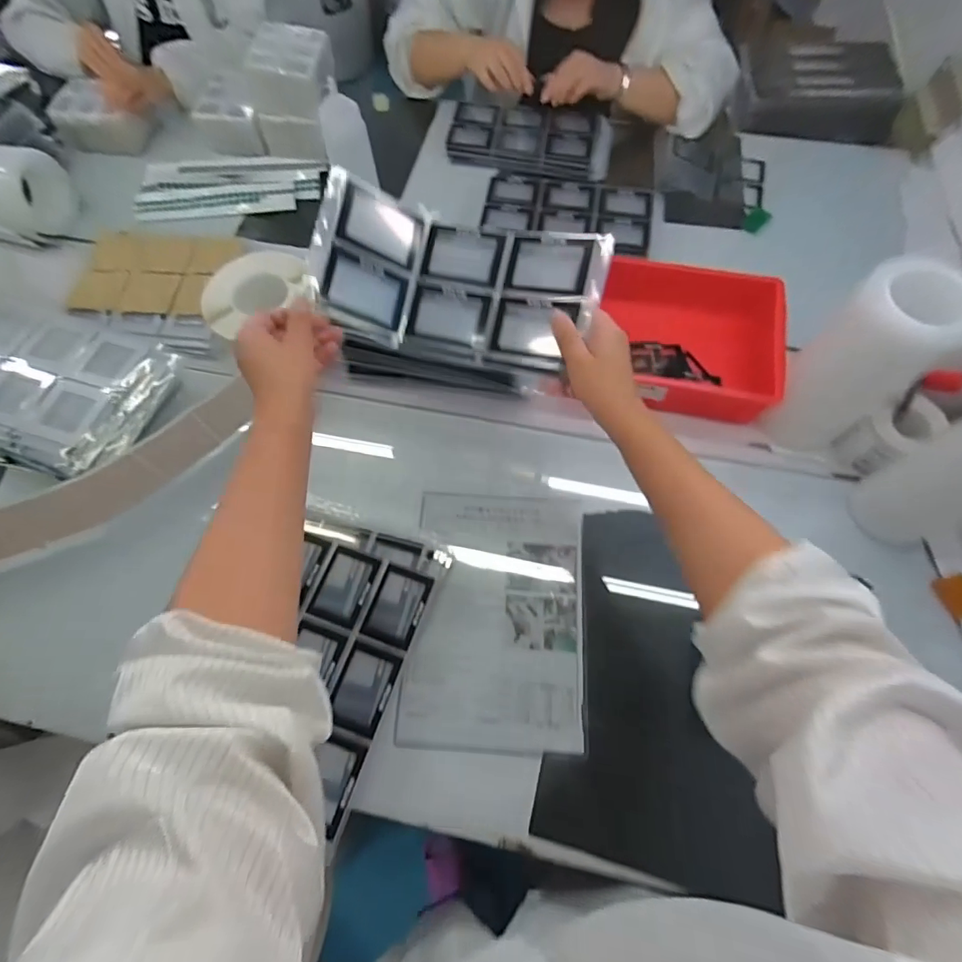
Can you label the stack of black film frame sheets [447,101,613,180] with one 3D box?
[{"bbox_3d":[0.092,-0.653,0.916,0.305,0.025,0.161,8,67,4],"label":"stack of black film frame sheets"}]

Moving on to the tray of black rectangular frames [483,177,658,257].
[{"bbox_3d":[0.143,-0.444,0.795,0.271,0.007,0.148,8,69,4],"label":"tray of black rectangular frames"}]

